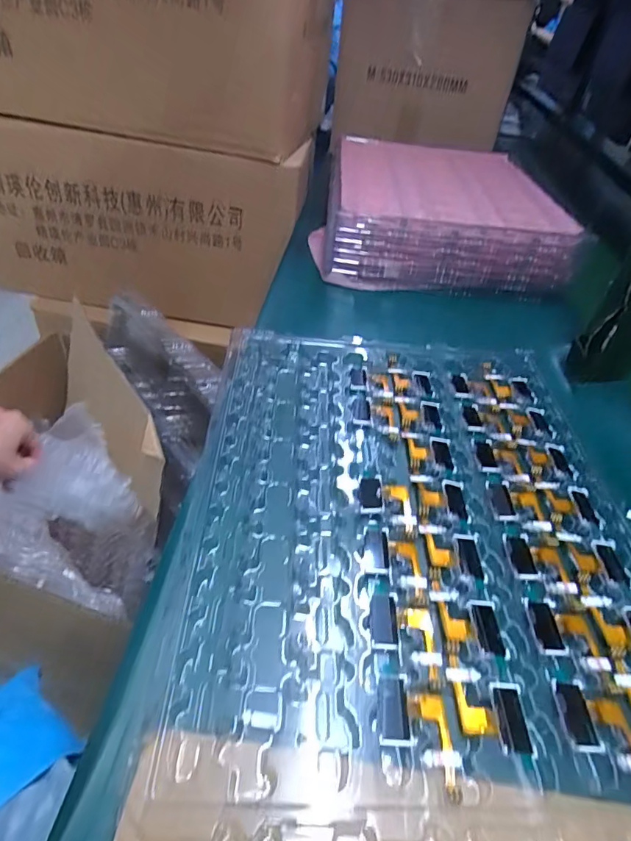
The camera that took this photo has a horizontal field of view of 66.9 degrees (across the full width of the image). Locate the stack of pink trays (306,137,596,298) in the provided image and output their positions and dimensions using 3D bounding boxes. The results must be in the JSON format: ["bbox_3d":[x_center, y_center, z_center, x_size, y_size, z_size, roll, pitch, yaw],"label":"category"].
[{"bbox_3d":[0.164,-0.323,0.704,0.314,0.085,0.405,7,44,-3],"label":"stack of pink trays"}]

